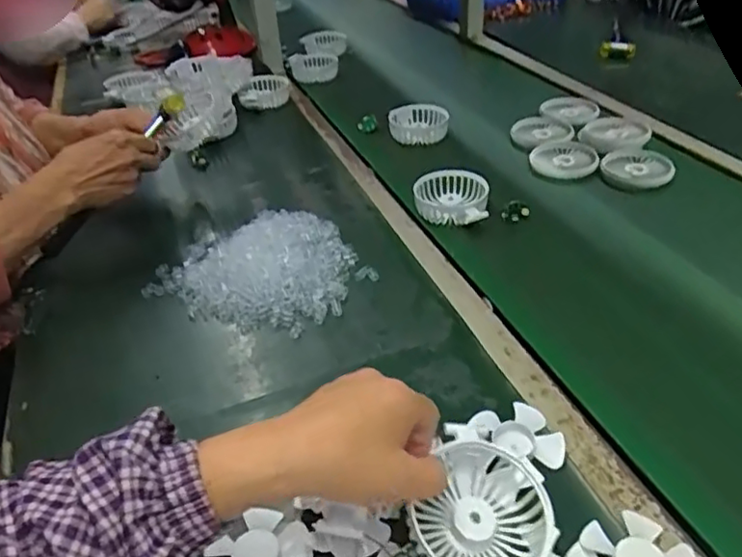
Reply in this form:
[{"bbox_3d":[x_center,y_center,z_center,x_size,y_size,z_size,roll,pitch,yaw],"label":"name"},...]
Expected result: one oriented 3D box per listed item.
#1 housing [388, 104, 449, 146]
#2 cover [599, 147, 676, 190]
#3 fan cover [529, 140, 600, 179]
[{"bbox_3d":[0.074,-0.246,1.002,0.099,0.036,0.089,-2,36,3],"label":"housing"},{"bbox_3d":[0.366,-0.151,0.863,0.091,0.021,0.091,13,40,23],"label":"cover"},{"bbox_3d":[0.273,-0.171,0.895,0.091,0.014,0.095,-1,36,5],"label":"fan cover"}]

